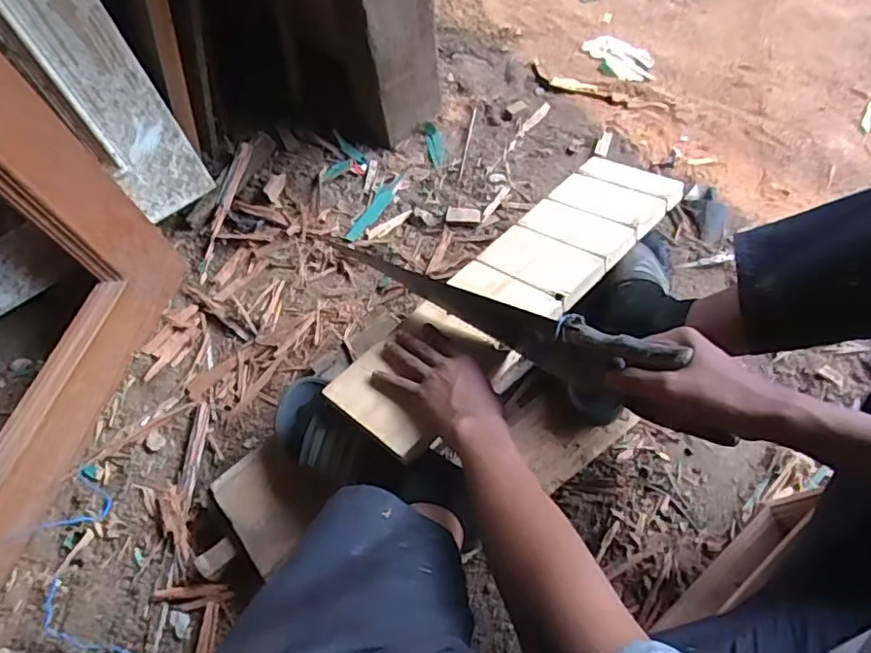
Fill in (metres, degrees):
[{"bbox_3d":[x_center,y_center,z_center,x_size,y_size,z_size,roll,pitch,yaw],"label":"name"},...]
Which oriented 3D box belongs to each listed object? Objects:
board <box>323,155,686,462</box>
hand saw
[{"bbox_3d":[0.091,-0.044,0.664,0.457,0.025,0.141,-41,53,-19],"label":"board"},{"bbox_3d":[0.036,-0.020,0.603,0.442,0.090,0.021,24,66,39],"label":"hand saw"}]

